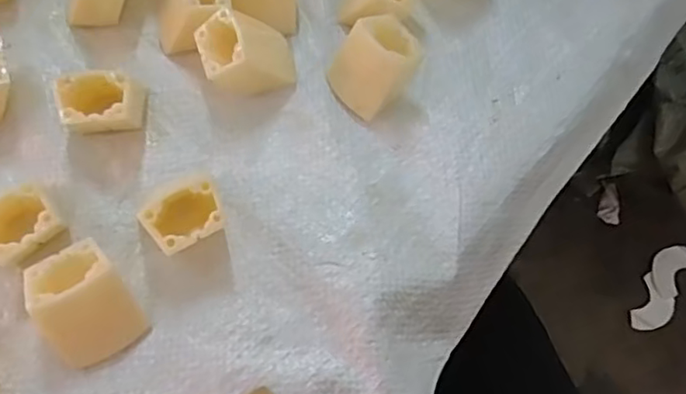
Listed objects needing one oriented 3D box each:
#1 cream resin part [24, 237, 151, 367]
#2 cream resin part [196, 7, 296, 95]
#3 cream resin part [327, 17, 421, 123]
[{"bbox_3d":[-0.111,0.044,0.263,0.034,0.036,0.042,-31,71,-16],"label":"cream resin part"},{"bbox_3d":[-0.050,-0.074,0.320,0.047,0.033,0.040,-11,67,-8],"label":"cream resin part"},{"bbox_3d":[0.018,-0.070,0.323,0.044,0.032,0.037,-41,74,-19],"label":"cream resin part"}]

